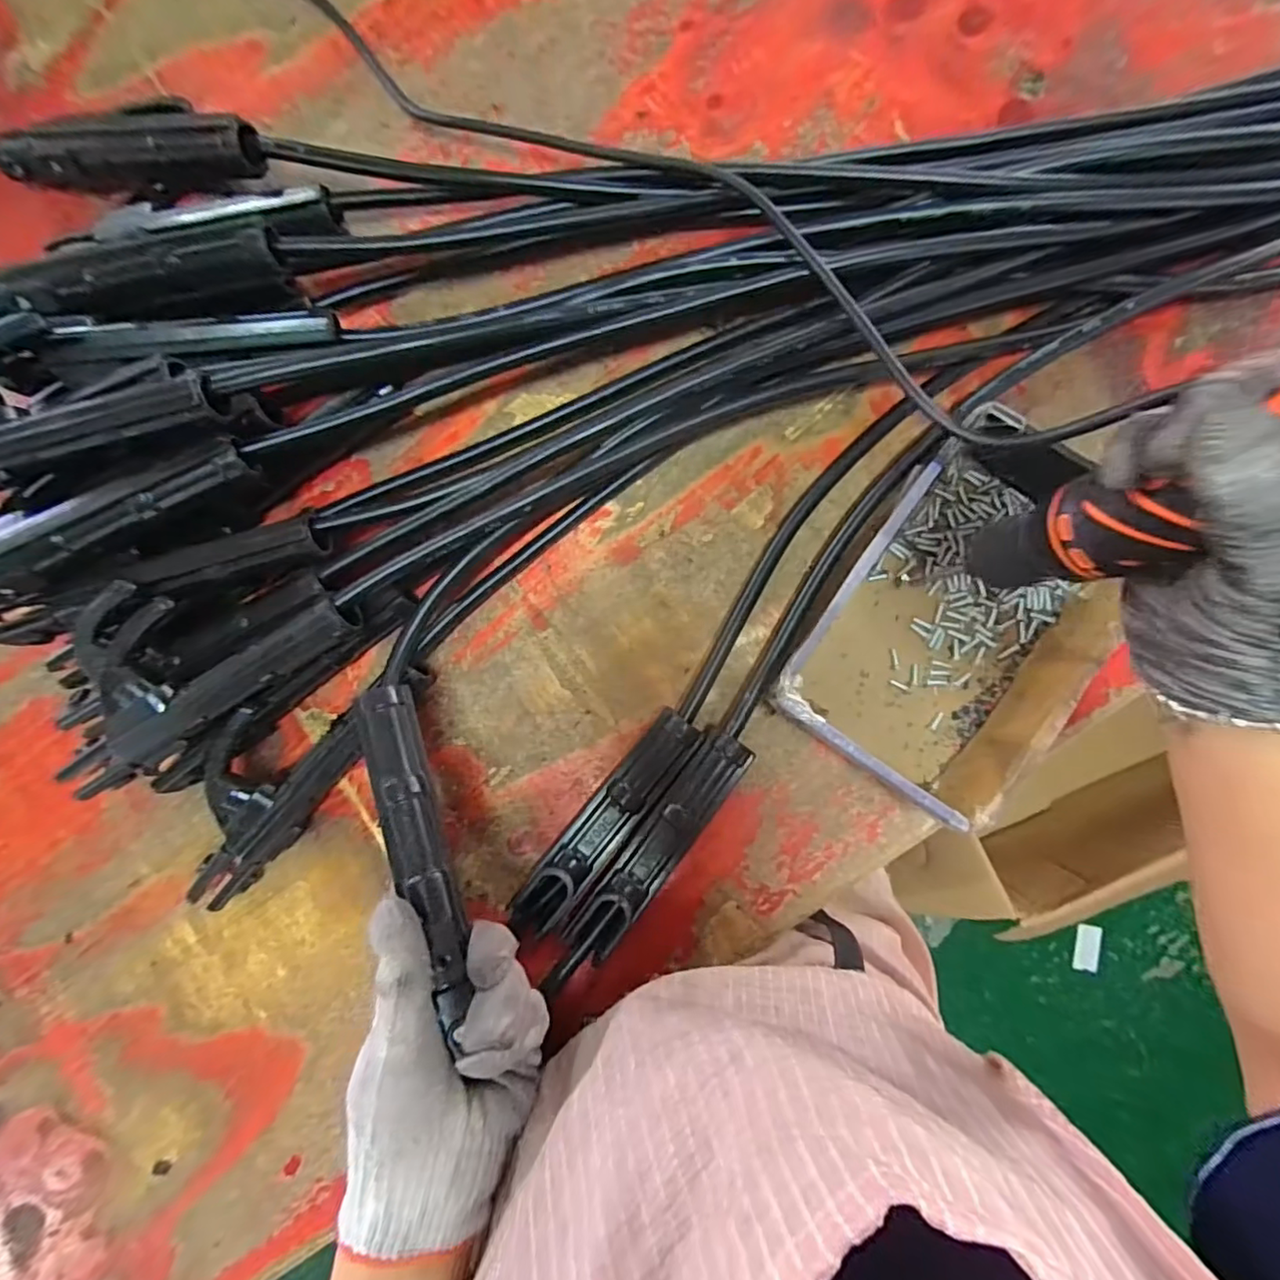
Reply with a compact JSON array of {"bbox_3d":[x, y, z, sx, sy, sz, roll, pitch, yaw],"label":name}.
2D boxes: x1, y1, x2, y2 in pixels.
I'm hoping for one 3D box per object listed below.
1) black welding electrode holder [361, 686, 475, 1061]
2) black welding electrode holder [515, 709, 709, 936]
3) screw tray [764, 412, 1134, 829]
[{"bbox_3d":[-0.116,0.106,0.303,0.025,0.020,0.169,-22,75,3],"label":"black welding electrode holder"},{"bbox_3d":[-0.021,0.110,0.352,0.029,0.032,0.156,39,90,6],"label":"black welding electrode holder"},{"bbox_3d":[0.180,-0.016,0.333,0.134,0.053,0.205,35,90,6],"label":"screw tray"}]

